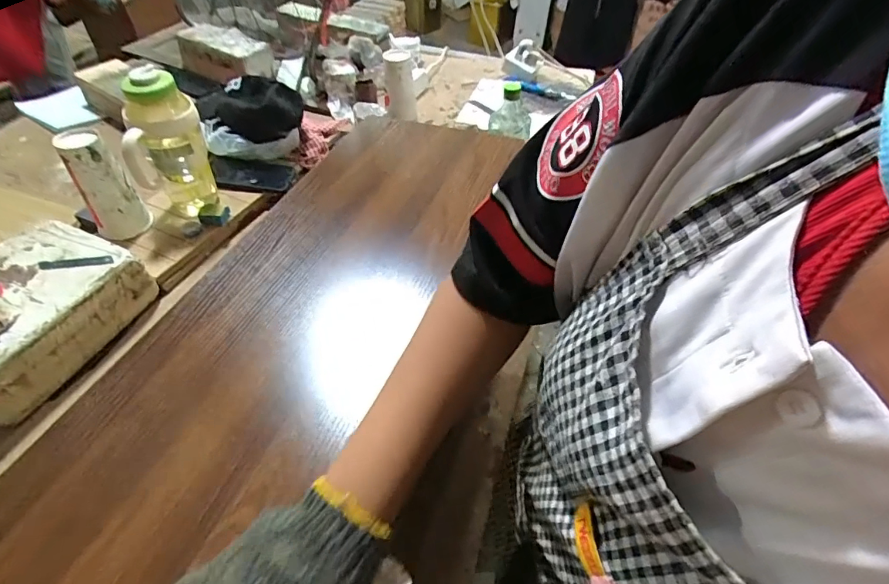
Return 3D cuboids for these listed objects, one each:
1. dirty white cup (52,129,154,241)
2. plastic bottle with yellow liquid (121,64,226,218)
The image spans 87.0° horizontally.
[{"bbox_3d":[-0.571,-0.174,0.789,0.081,0.179,0.086,-33,58,-27],"label":"dirty white cup"},{"bbox_3d":[-0.464,-0.232,0.798,0.110,0.244,0.095,-9,50,-11],"label":"plastic bottle with yellow liquid"}]

